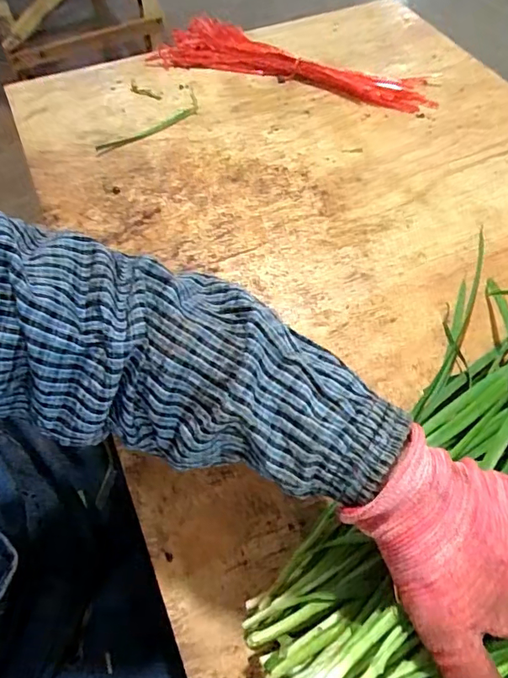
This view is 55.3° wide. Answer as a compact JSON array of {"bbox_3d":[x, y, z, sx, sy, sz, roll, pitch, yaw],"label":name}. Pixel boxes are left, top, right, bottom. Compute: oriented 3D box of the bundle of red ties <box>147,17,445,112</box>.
[{"bbox_3d":[0.052,-0.359,0.629,0.355,0.031,0.092,15,58,10],"label":"bundle of red ties"}]

